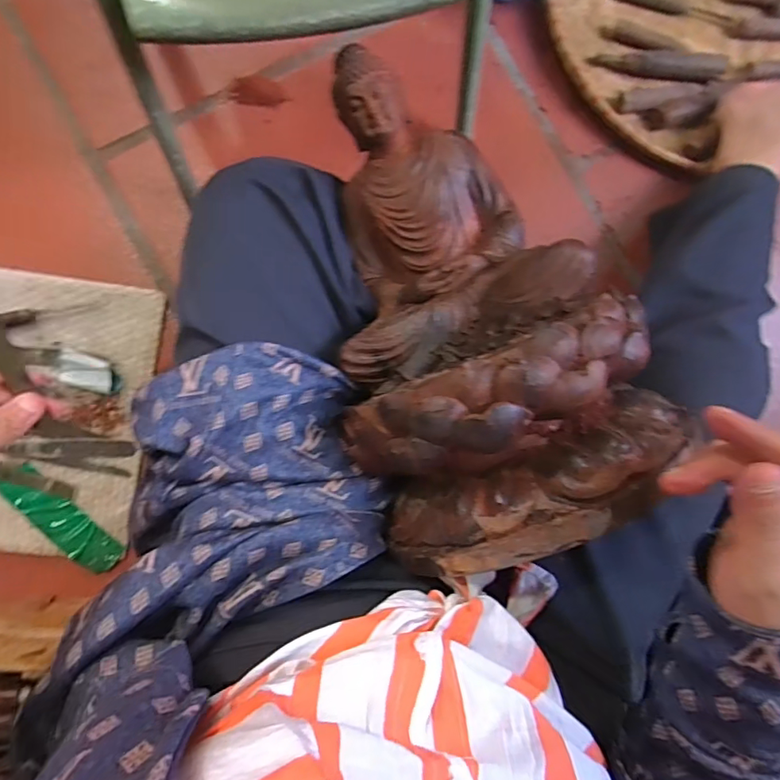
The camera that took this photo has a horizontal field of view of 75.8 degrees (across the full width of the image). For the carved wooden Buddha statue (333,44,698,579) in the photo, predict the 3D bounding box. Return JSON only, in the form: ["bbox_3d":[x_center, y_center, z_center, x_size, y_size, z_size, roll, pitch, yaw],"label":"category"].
[{"bbox_3d":[0.066,-0.067,0.371,0.202,0.115,0.354,-12,69,-7],"label":"carved wooden Buddha statue"}]

